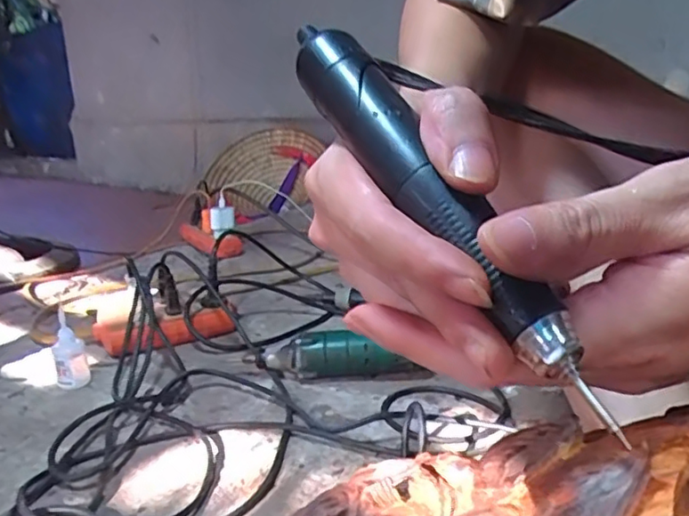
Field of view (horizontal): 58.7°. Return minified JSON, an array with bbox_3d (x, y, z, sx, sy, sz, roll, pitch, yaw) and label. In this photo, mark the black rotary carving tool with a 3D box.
[{"bbox_3d":[0.026,-0.022,0.195,0.017,0.023,0.168,-12,52,-28],"label":"black rotary carving tool"}]

